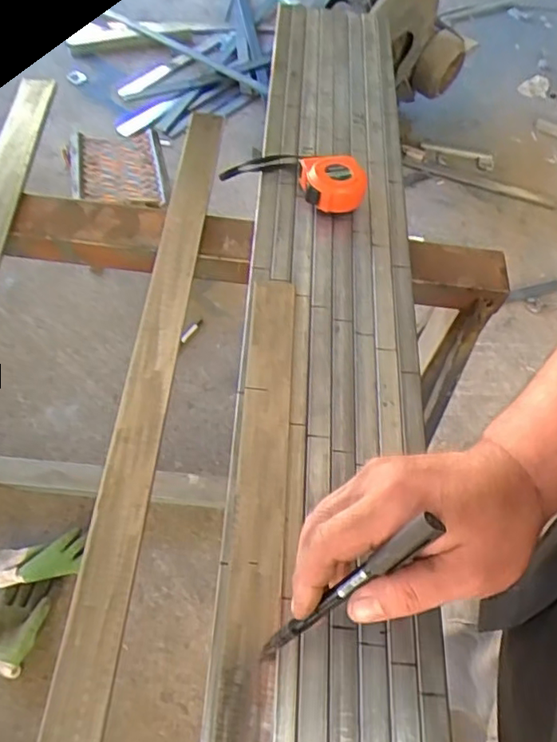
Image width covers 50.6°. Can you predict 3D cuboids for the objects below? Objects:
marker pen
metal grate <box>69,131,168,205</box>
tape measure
[{"bbox_3d":[0.036,0.121,0.325,0.007,0.135,0.012,7,43,-49],"label":"marker pen"},{"bbox_3d":[-0.431,-0.536,1.590,0.236,0.045,0.236,-7,68,-11],"label":"metal grate"},{"bbox_3d":[0.021,-0.210,0.635,0.148,0.042,0.070,19,58,6],"label":"tape measure"}]

